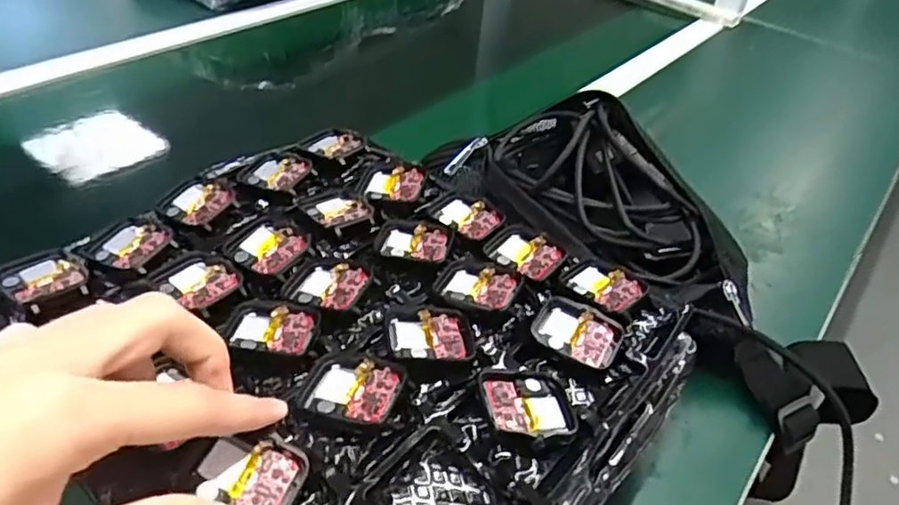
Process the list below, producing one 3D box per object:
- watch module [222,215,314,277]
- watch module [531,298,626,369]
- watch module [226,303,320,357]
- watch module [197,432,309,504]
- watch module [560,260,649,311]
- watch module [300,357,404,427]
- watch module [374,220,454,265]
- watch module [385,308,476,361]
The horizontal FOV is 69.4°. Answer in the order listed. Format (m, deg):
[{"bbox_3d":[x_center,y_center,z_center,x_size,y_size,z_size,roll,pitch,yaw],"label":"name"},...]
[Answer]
[{"bbox_3d":[-0.099,-0.004,0.358,0.044,0.009,0.038,31,45,28],"label":"watch module"},{"bbox_3d":[0.064,0.041,0.326,0.043,0.006,0.034,22,42,19],"label":"watch module"},{"bbox_3d":[-0.085,0.035,0.312,0.043,0.005,0.034,5,39,-1],"label":"watch module"},{"bbox_3d":[-0.076,0.085,0.249,0.036,0.010,0.033,12,39,8],"label":"watch module"},{"bbox_3d":[0.086,0.018,0.356,0.033,0.008,0.041,-24,48,-32],"label":"watch module"},{"bbox_3d":[-0.042,0.060,0.282,0.042,0.005,0.037,10,39,5],"label":"watch module"},{"bbox_3d":[-0.020,-0.007,0.374,0.043,0.005,0.036,7,39,2],"label":"watch module"},{"bbox_3d":[-0.009,0.039,0.315,0.041,0.007,0.033,-4,40,-12],"label":"watch module"}]

